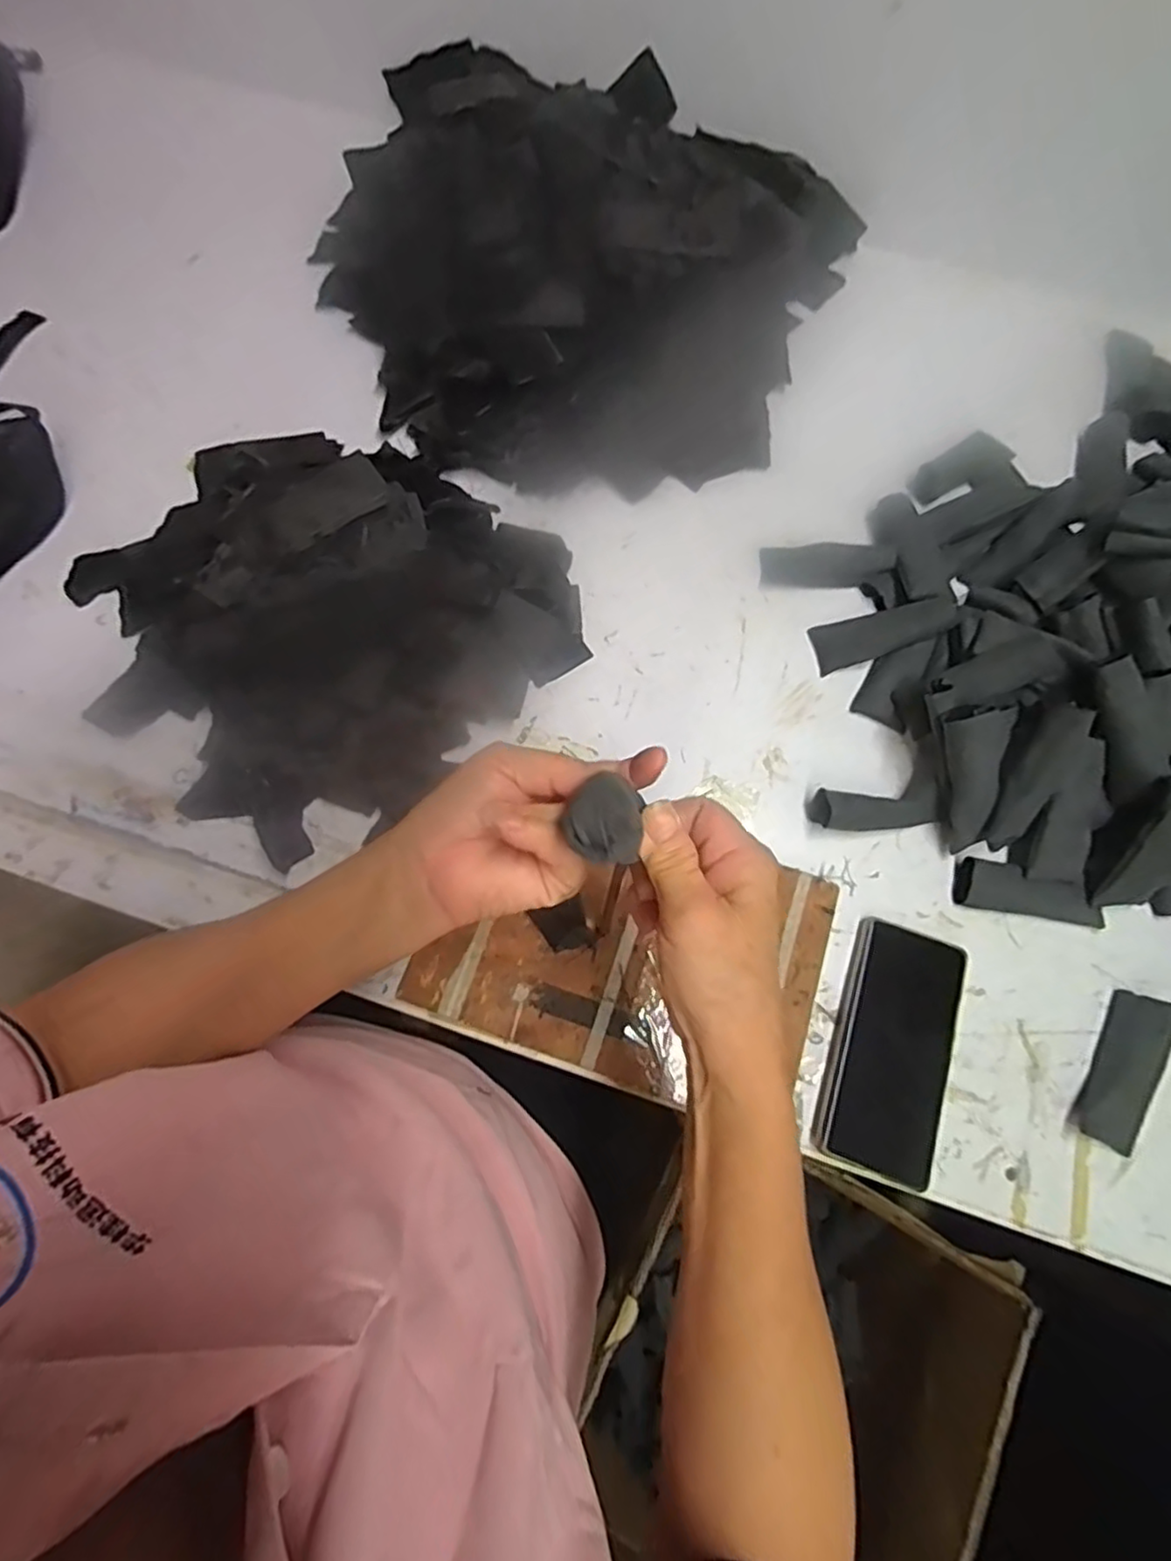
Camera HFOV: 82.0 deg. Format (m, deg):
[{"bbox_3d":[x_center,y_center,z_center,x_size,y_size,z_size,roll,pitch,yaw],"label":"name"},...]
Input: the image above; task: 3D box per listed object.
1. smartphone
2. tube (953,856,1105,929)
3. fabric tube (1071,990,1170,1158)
[{"bbox_3d":[0.209,0.179,0.453,0.075,0.008,0.159,19,71,5],"label":"smartphone"},{"bbox_3d":[0.323,0.081,0.488,0.098,0.020,0.033,10,71,2],"label":"tube"},{"bbox_3d":[0.365,0.194,0.448,0.039,0.025,0.102,32,73,9],"label":"fabric tube"}]

